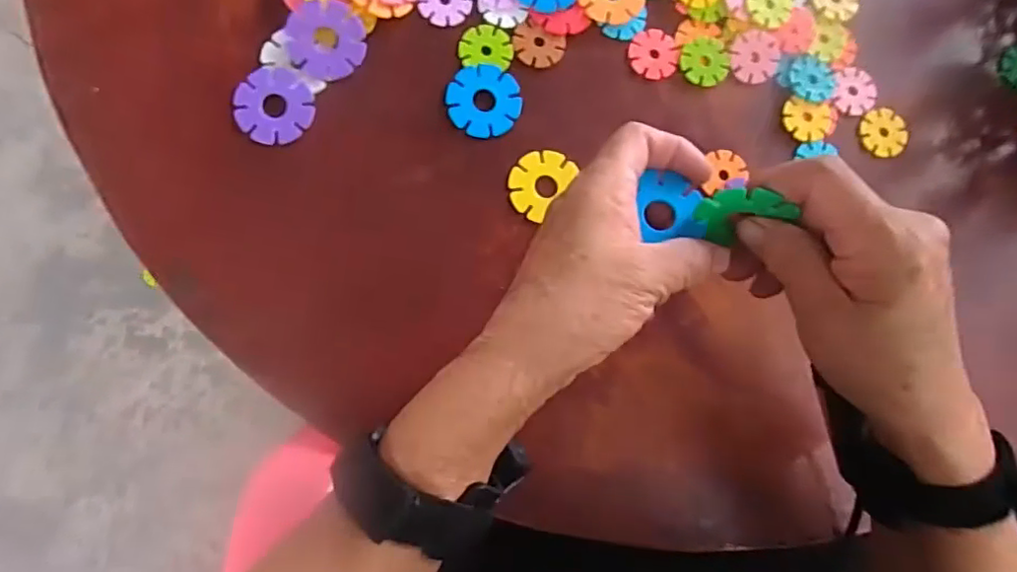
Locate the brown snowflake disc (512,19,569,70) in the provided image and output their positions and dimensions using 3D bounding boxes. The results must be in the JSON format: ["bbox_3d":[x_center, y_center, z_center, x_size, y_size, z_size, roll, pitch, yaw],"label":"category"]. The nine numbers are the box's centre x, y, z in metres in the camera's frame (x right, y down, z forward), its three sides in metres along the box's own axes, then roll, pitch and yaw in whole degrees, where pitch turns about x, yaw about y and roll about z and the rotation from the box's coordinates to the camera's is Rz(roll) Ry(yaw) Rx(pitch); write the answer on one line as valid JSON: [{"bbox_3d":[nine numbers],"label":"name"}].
[{"bbox_3d":[0.018,-0.147,0.362,0.031,0.004,0.026,25,81,-4],"label":"brown snowflake disc"}]

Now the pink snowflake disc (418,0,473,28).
[{"bbox_3d":[-0.038,-0.172,0.359,0.031,0.004,0.032,1,84,-7],"label":"pink snowflake disc"}]

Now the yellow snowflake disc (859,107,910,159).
[{"bbox_3d":[0.246,-0.101,0.389,0.031,0.004,0.032,1,84,-7],"label":"yellow snowflake disc"}]

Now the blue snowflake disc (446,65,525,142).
[{"bbox_3d":[-0.014,-0.110,0.354,0.042,0.004,0.043,1,84,-7],"label":"blue snowflake disc"}]

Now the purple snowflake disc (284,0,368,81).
[{"bbox_3d":[-0.105,-0.141,0.341,0.044,0.004,0.043,-1,100,-5],"label":"purple snowflake disc"}]

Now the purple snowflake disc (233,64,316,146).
[{"bbox_3d":[-0.133,-0.102,0.337,0.042,0.004,0.043,1,84,-7],"label":"purple snowflake disc"}]

